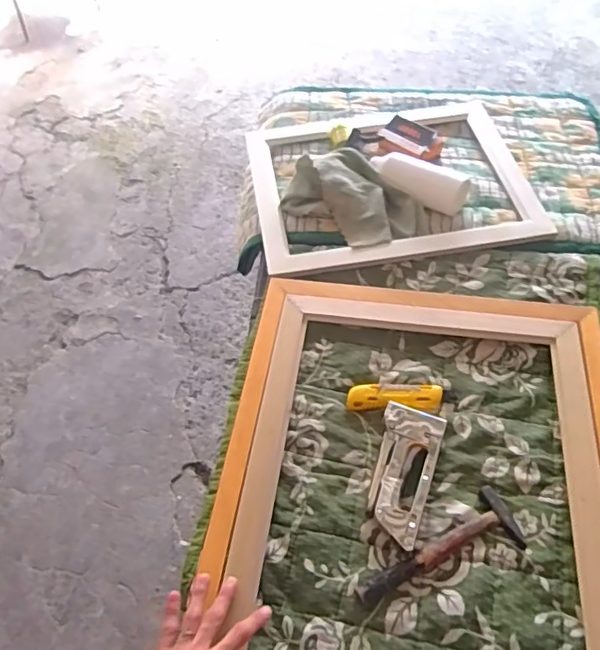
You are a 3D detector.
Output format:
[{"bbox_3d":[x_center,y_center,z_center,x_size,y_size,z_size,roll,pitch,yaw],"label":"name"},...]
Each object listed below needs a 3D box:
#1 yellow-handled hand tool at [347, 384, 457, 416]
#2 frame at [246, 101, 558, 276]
[{"bbox_3d":[0.137,0.098,0.764,0.141,0.011,0.041,2,55,4],"label":"yellow-handled hand tool"},{"bbox_3d":[0.160,-0.268,1.013,0.481,0.020,0.383,-8,55,-3],"label":"frame"}]

